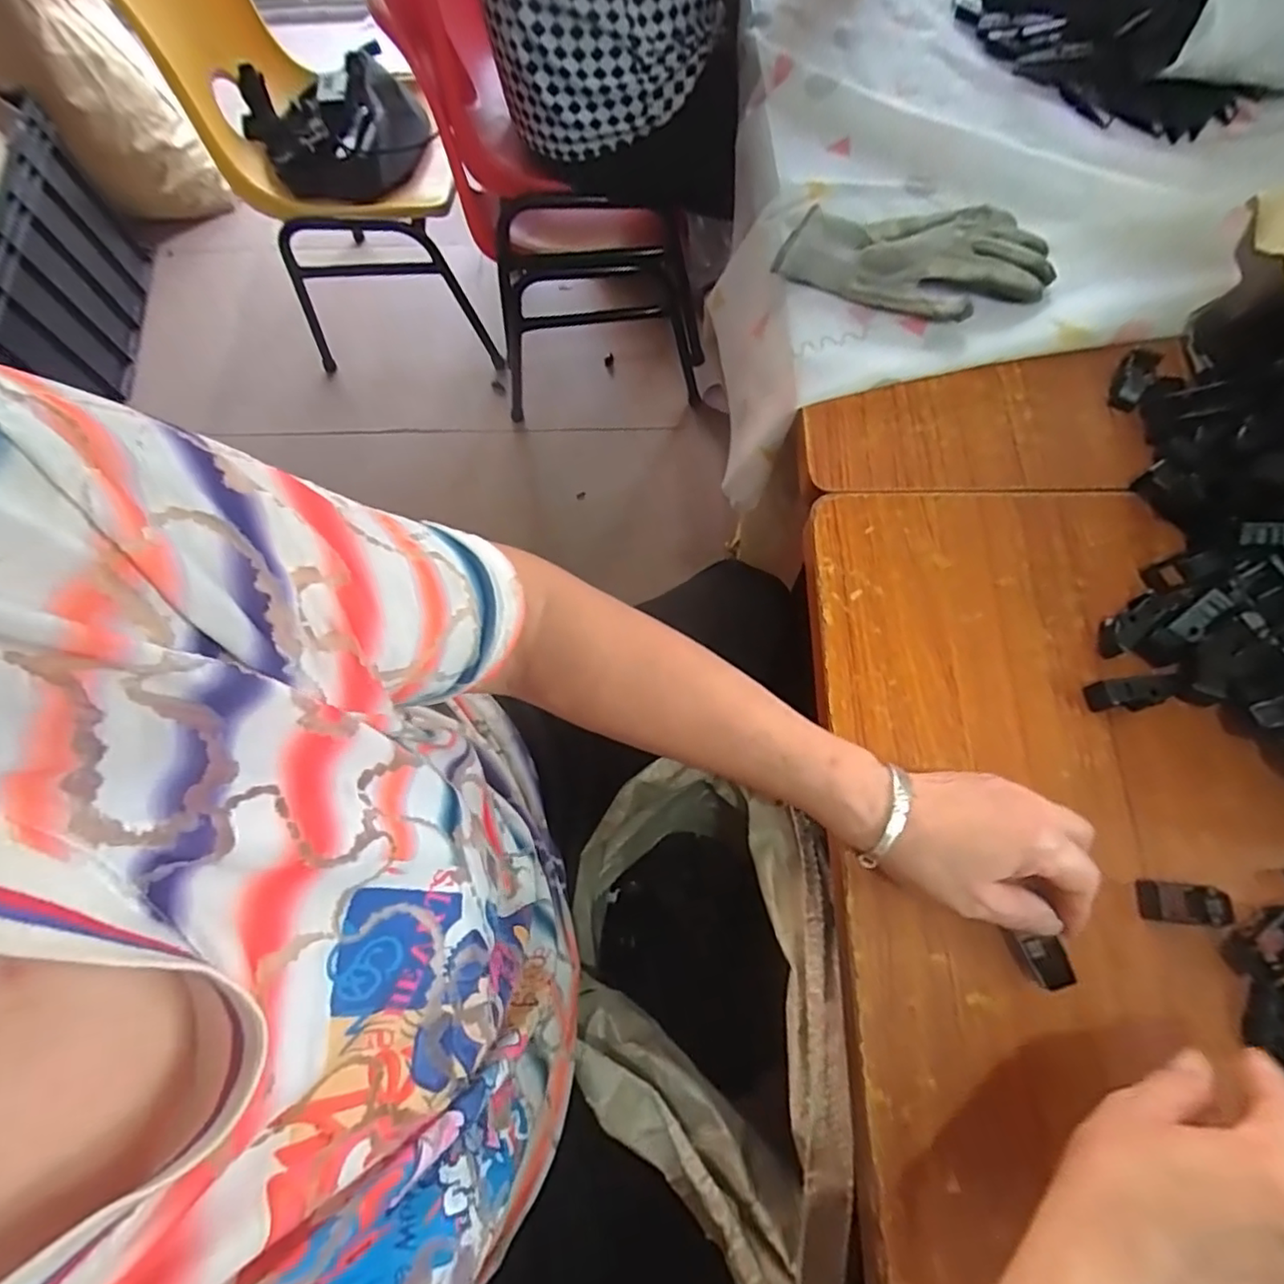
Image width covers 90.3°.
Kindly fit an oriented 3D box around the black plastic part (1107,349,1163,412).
[{"bbox_3d":[0.386,-0.209,0.501,0.021,0.015,0.059,31,74,12],"label":"black plastic part"}]

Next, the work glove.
[{"bbox_3d":[0.230,-0.318,0.538,0.218,0.030,0.110,1,71,2],"label":"work glove"}]

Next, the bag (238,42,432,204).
[{"bbox_3d":[-0.480,-0.821,1.028,0.254,0.099,0.300,-33,73,-9],"label":"bag"}]

